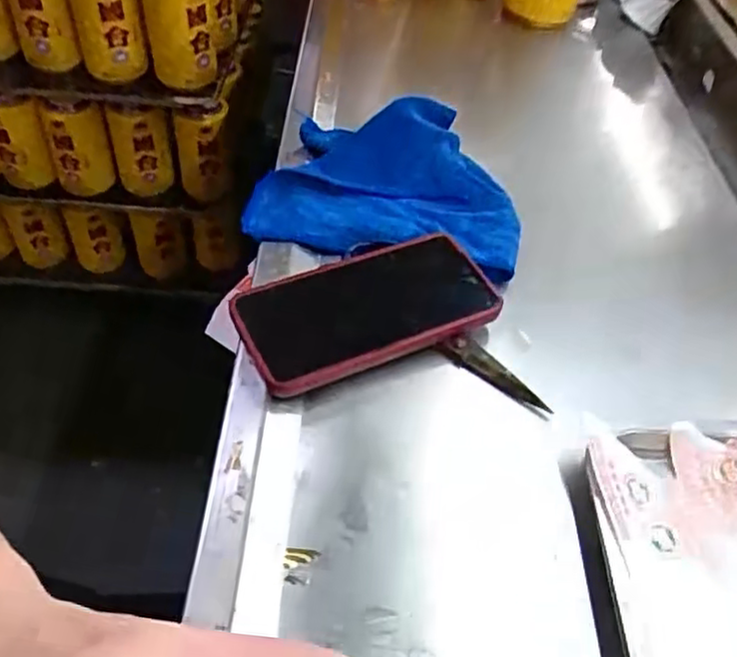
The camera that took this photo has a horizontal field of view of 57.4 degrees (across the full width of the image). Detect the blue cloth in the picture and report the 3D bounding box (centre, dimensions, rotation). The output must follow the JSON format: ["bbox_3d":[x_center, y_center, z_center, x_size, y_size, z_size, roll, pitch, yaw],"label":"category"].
[{"bbox_3d":[0.019,-0.125,0.538,0.199,0.032,0.177,8,47,2],"label":"blue cloth"}]

